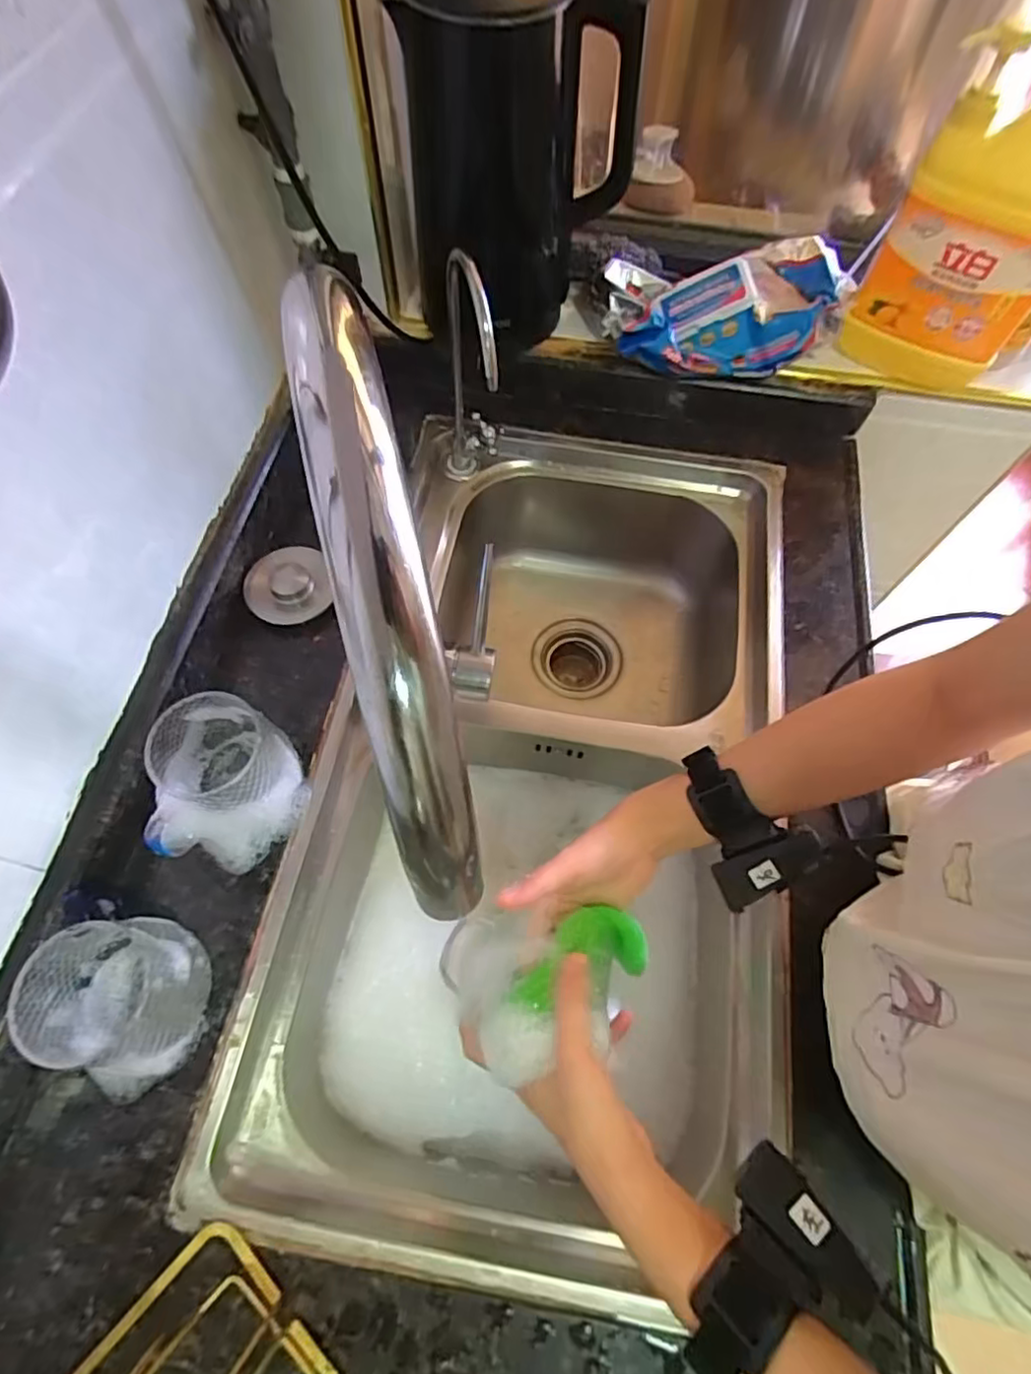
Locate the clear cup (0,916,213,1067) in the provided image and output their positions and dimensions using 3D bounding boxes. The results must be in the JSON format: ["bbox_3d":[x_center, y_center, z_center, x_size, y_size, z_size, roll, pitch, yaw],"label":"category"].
[{"bbox_3d":[-0.258,0.195,0.412,0.088,0.083,0.084,0,63,-1],"label":"clear cup"}]

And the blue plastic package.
[{"bbox_3d":[0.225,-0.403,0.671,0.252,0.073,0.125,-5,65,-4],"label":"blue plastic package"}]

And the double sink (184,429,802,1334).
[{"bbox_3d":[0.038,0.090,0.632,0.402,0.209,0.722,9,64,3],"label":"double sink"}]

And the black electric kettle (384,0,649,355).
[{"bbox_3d":[0.002,-0.497,0.605,0.206,0.251,0.168,8,64,2],"label":"black electric kettle"}]

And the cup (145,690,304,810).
[{"bbox_3d":[-0.221,0.056,0.480,0.097,0.089,0.078,30,66,14],"label":"cup"}]

